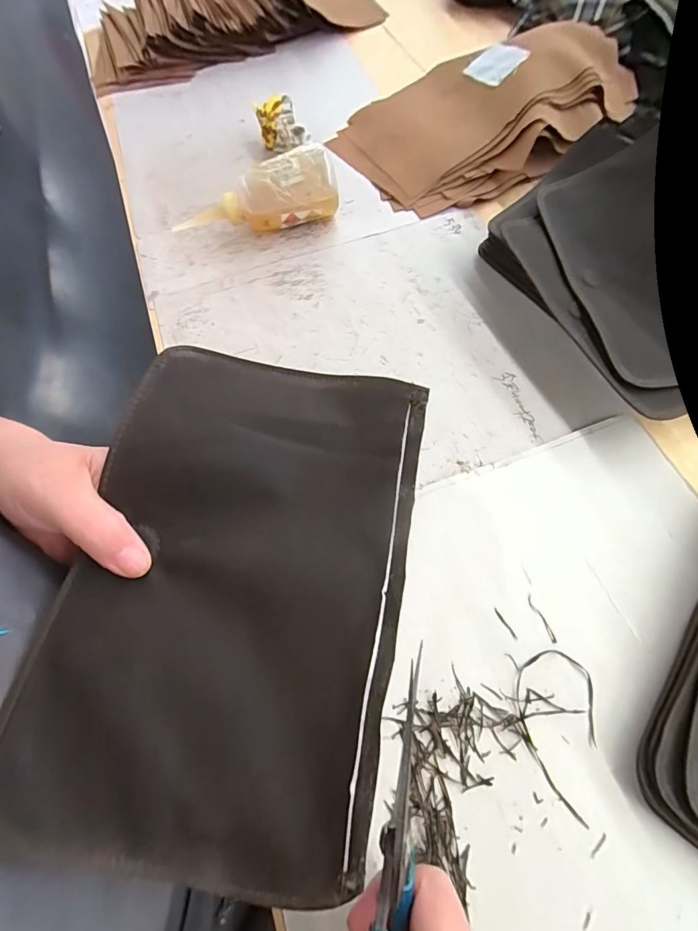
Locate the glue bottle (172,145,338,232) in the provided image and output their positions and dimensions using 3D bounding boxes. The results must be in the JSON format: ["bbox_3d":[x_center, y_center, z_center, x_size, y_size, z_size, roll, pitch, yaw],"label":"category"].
[{"bbox_3d":[-0.101,-0.280,0.428,0.176,0.064,0.045,-15,66,-3],"label":"glue bottle"}]

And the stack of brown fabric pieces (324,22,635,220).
[{"bbox_3d":[0.167,-0.444,0.488,0.341,0.066,0.244,-33,68,-11],"label":"stack of brown fabric pieces"}]

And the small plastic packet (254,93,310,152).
[{"bbox_3d":[-0.084,-0.429,0.502,0.059,0.048,0.028,-7,65,0],"label":"small plastic packet"}]

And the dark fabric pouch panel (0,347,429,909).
[{"bbox_3d":[-0.050,0.045,0.179,0.142,0.025,0.217,9,66,8],"label":"dark fabric pouch panel"}]

